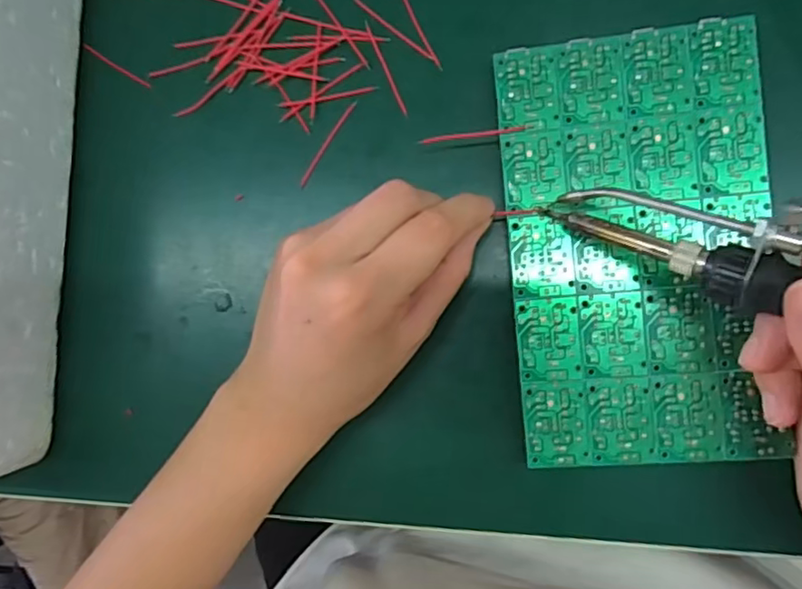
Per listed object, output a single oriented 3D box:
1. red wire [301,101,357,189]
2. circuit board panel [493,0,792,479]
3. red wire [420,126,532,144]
[{"bbox_3d":[-0.034,-0.070,0.276,0.004,0.004,0.045,34,94,8],"label":"red wire"},{"bbox_3d":[0.096,-0.019,0.241,0.100,0.004,0.172,-5,89,9],"label":"circuit board panel"},{"bbox_3d":[0.032,-0.069,0.252,0.048,0.004,0.004,-6,88,9],"label":"red wire"}]

